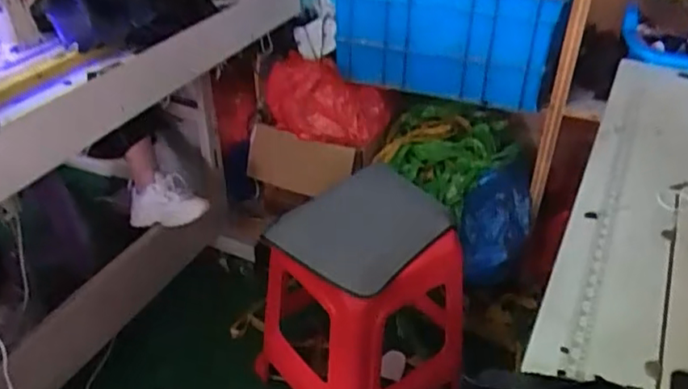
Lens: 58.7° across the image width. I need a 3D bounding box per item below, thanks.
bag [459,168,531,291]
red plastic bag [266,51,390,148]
[{"bbox_3d":[0.408,0.121,1.681,0.176,0.323,0.175,9,36,12],"label":"bag"},{"bbox_3d":[-0.049,-0.280,1.845,0.358,0.223,0.147,18,39,23],"label":"red plastic bag"}]

